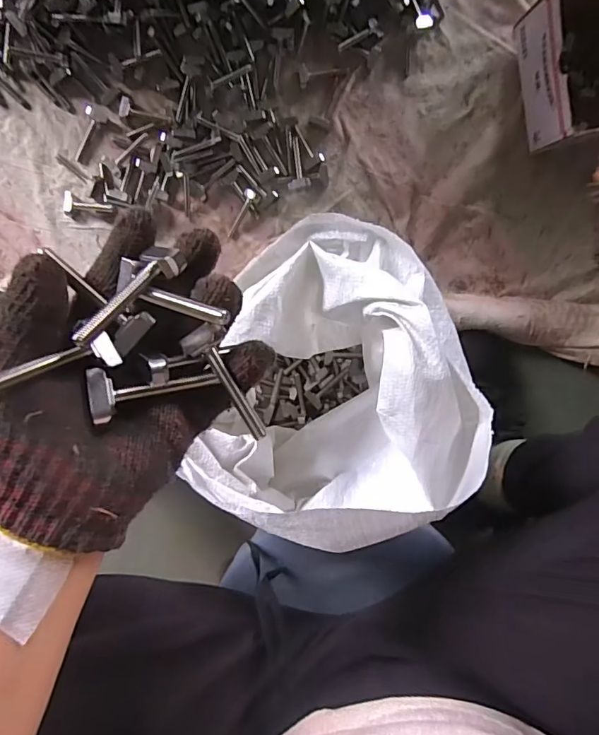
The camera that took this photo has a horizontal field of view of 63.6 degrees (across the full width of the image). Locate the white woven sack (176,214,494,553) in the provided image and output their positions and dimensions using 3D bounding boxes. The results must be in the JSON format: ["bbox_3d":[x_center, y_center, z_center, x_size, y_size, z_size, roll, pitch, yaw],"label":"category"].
[{"bbox_3d":[0.036,0.005,0.470,0.209,0.273,0.250,17,96,-5],"label":"white woven sack"}]

